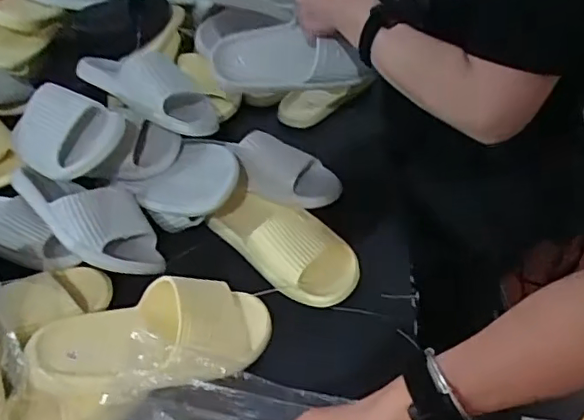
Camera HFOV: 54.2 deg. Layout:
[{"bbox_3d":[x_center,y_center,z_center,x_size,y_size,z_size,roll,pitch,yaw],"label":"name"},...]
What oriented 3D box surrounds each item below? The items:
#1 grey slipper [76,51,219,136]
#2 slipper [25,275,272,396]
[{"bbox_3d":[-0.210,-0.188,0.842,0.102,0.080,0.260,-35,50,-28],"label":"grey slipper"},{"bbox_3d":[-0.135,0.131,0.588,0.247,0.058,0.112,-7,40,-27],"label":"slipper"}]

